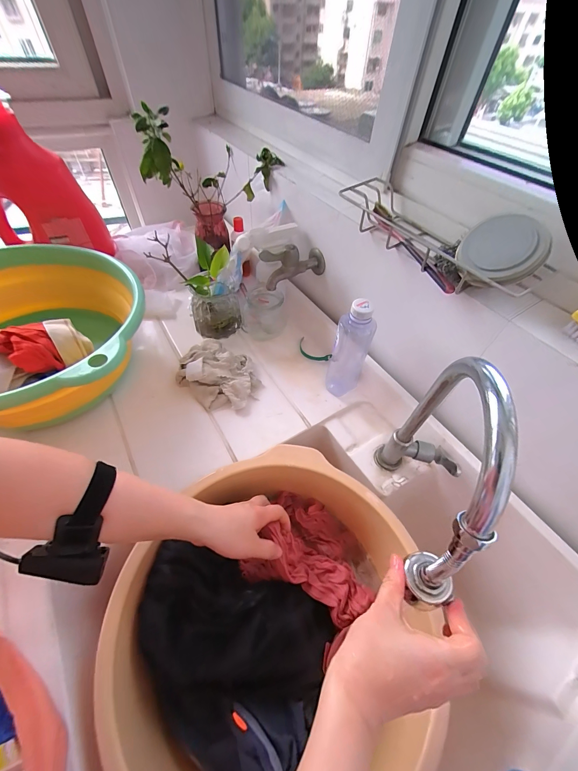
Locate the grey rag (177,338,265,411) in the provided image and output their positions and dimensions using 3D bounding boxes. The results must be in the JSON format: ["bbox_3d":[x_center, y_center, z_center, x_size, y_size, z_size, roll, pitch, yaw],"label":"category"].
[{"bbox_3d":[-0.126,-0.025,0.543,0.158,0.047,0.124,35,59,23],"label":"grey rag"}]

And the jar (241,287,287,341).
[{"bbox_3d":[-0.049,-0.150,0.608,0.095,0.083,0.080,-6,53,-6],"label":"jar"}]

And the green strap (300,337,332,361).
[{"bbox_3d":[0.045,-0.069,0.607,0.035,0.017,0.081,-37,63,-26],"label":"green strap"}]

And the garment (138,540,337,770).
[{"bbox_3d":[-0.076,0.298,0.347,0.225,0.053,0.177,27,56,16],"label":"garment"}]

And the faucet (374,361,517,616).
[{"bbox_3d":[0.153,0.103,0.329,0.080,0.281,0.212,23,58,14],"label":"faucet"}]

